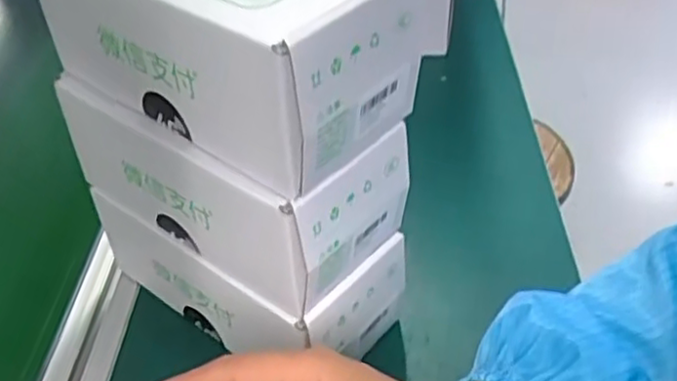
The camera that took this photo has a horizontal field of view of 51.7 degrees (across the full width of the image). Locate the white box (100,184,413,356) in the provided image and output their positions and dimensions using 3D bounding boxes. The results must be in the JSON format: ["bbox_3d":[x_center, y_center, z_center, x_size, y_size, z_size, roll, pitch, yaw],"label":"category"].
[{"bbox_3d":[-0.059,0.039,0.433,0.179,0.076,0.083,24,48,29],"label":"white box"}]

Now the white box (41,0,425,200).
[{"bbox_3d":[-0.057,-0.081,0.341,0.176,0.079,0.086,26,49,30],"label":"white box"}]

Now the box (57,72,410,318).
[{"bbox_3d":[-0.060,-0.018,0.387,0.176,0.077,0.084,24,48,29],"label":"box"}]

